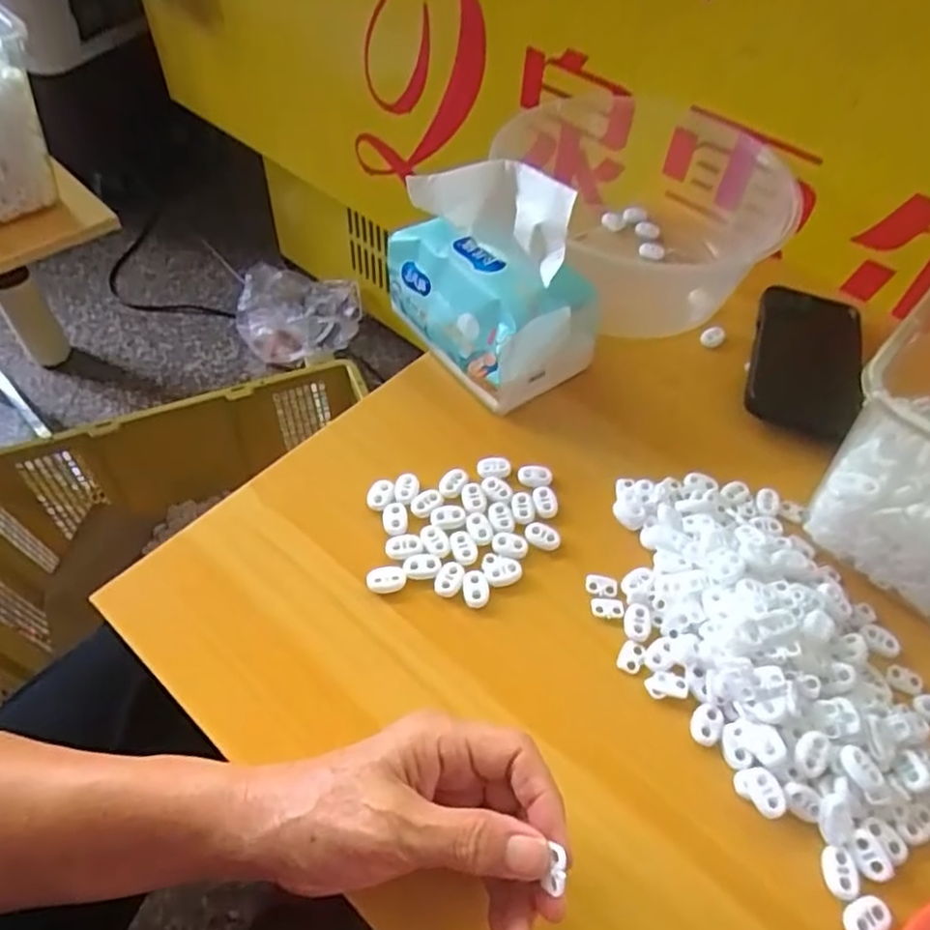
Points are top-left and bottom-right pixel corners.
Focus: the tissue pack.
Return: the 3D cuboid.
[{"bbox_3d":[0.018,-0.135,0.476,0.091,0.135,0.142,-30,61,-23],"label":"tissue pack"}]

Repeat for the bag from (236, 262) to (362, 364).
[{"bbox_3d":[-0.312,-0.290,1.278,0.232,0.107,0.195,4,54,-1],"label":"bag"}]

